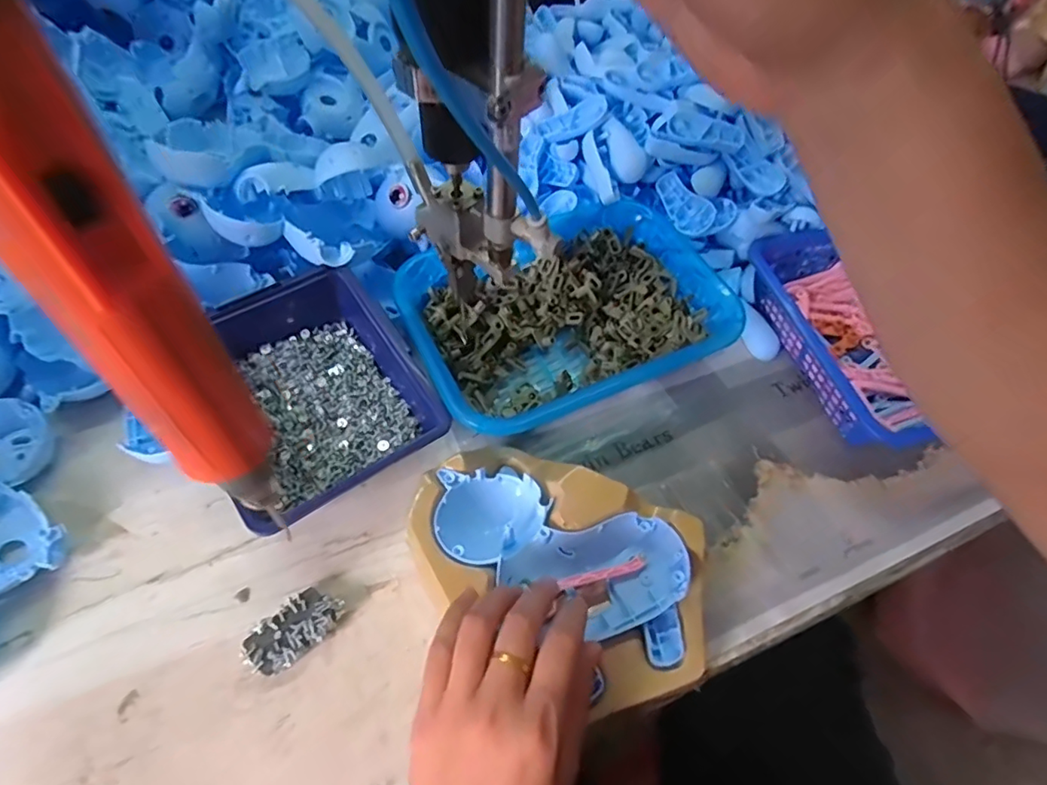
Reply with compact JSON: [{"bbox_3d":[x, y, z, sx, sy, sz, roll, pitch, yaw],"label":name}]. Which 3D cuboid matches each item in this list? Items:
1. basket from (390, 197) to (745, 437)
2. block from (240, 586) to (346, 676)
[{"bbox_3d":[0.038,-0.071,0.480,0.268,0.059,0.190,-21,62,-17],"label":"basket"},{"bbox_3d":[-0.142,0.148,0.348,0.058,0.016,0.032,-36,67,-24],"label":"block"}]

